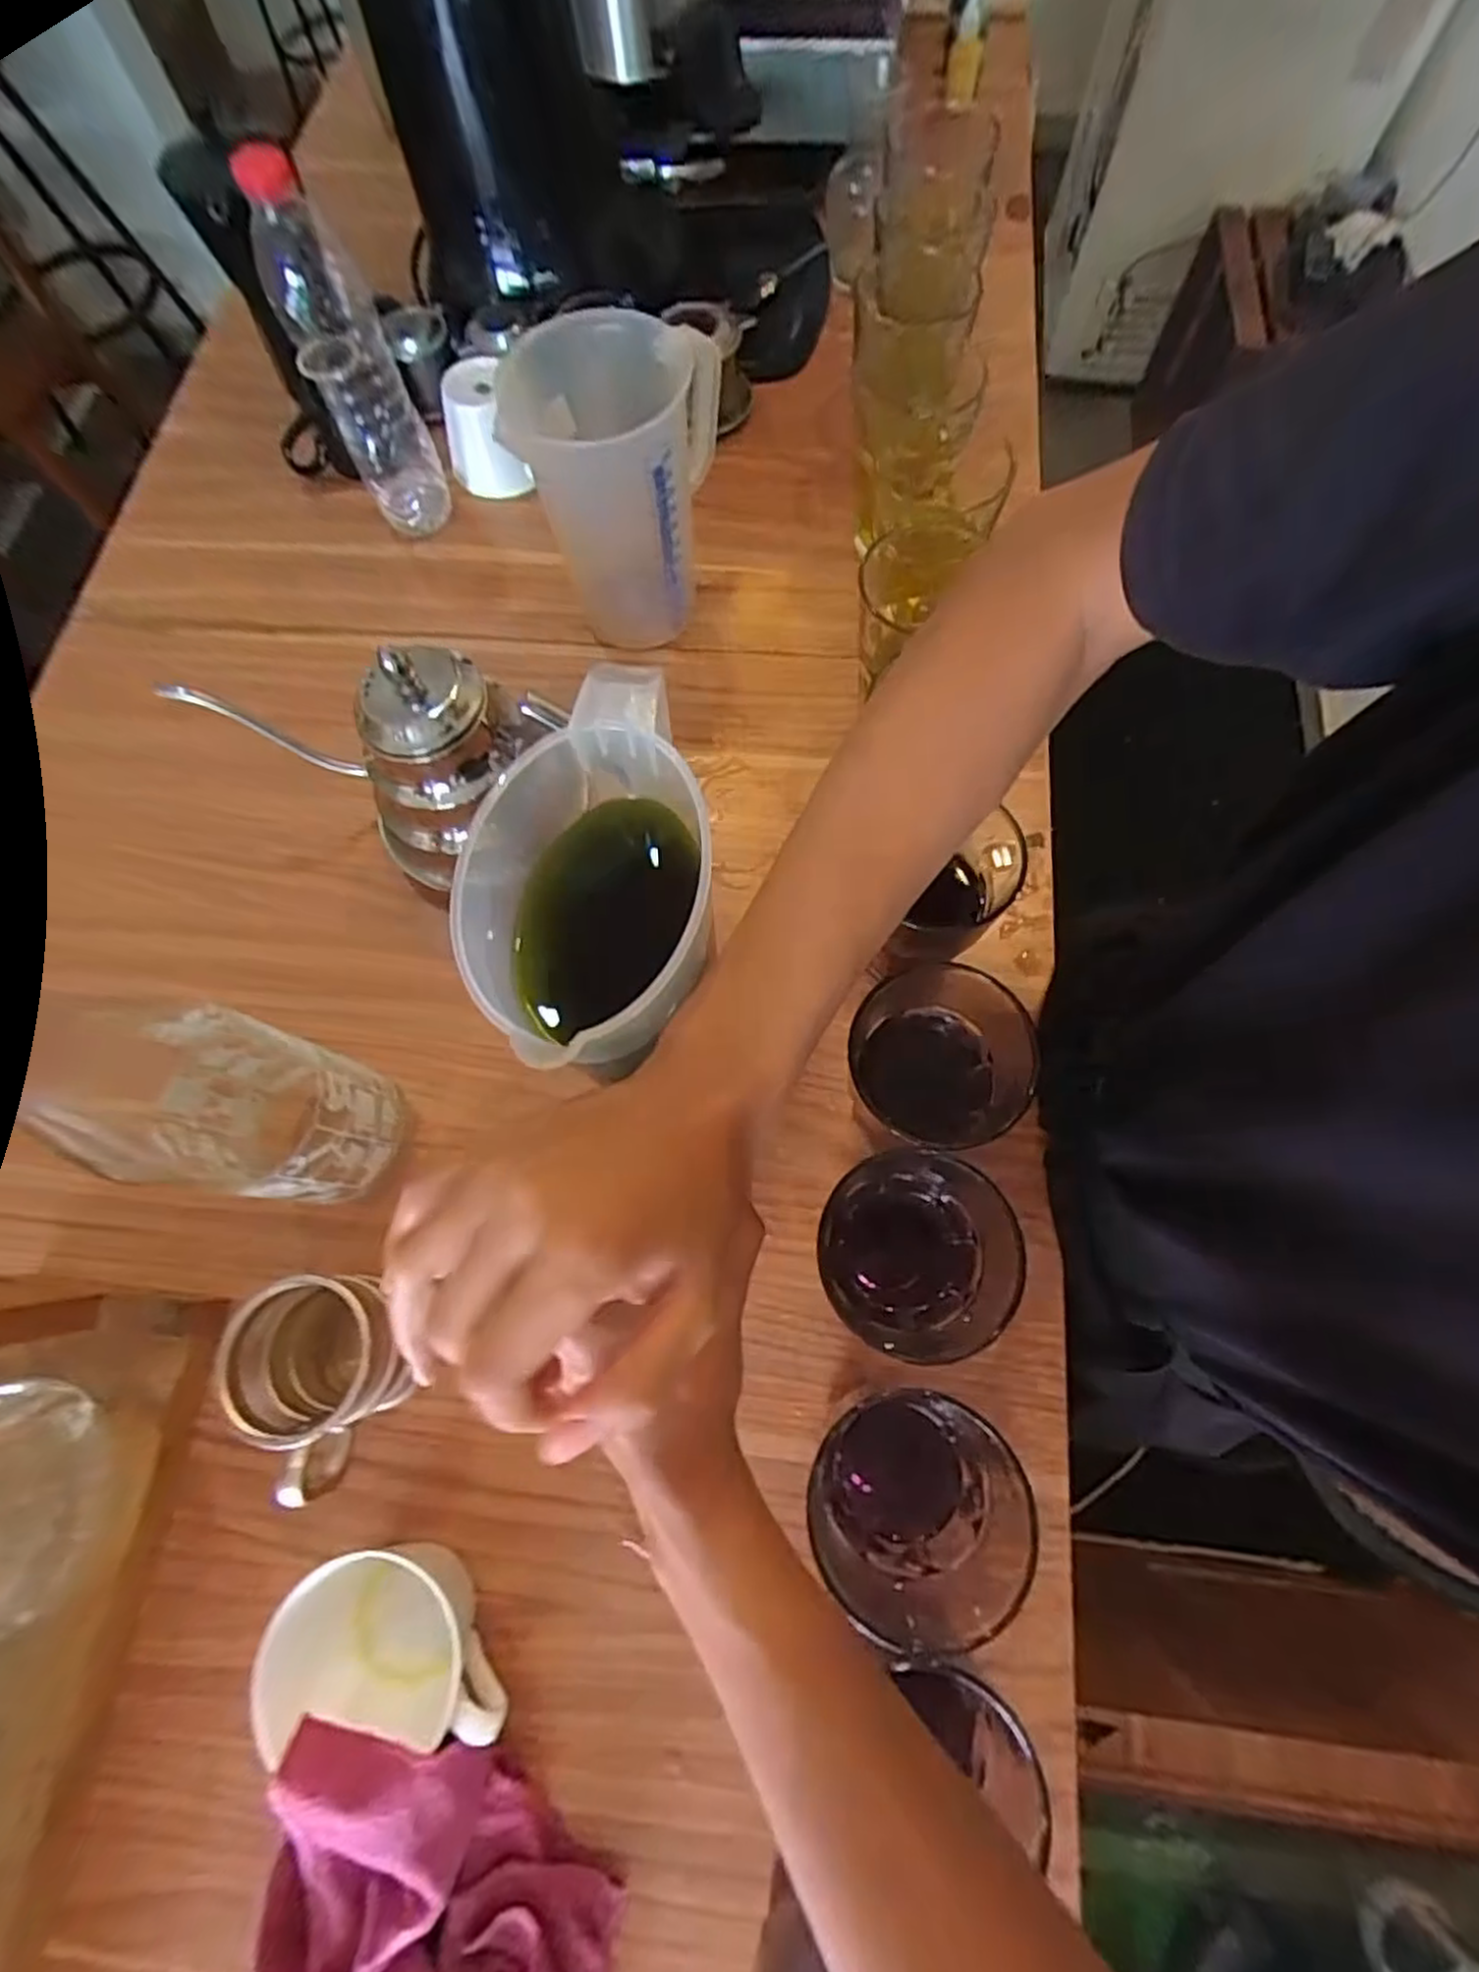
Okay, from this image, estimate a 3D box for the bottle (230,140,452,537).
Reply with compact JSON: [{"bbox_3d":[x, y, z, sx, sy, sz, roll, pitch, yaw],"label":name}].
[{"bbox_3d":[-0.280,-0.447,0.542,0.062,0.231,0.061,-22,72,-5],"label":"bottle"}]

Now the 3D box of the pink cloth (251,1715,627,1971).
[{"bbox_3d":[-0.135,0.422,0.332,0.154,0.068,0.160,8,72,5],"label":"pink cloth"}]

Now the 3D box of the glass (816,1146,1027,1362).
[{"bbox_3d":[0.091,0.141,0.405,0.089,0.088,0.098,1,71,3],"label":"glass"}]

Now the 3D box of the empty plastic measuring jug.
[{"bbox_3d":[-0.080,-0.338,0.526,0.110,0.174,0.111,11,72,6],"label":"empty plastic measuring jug"}]

